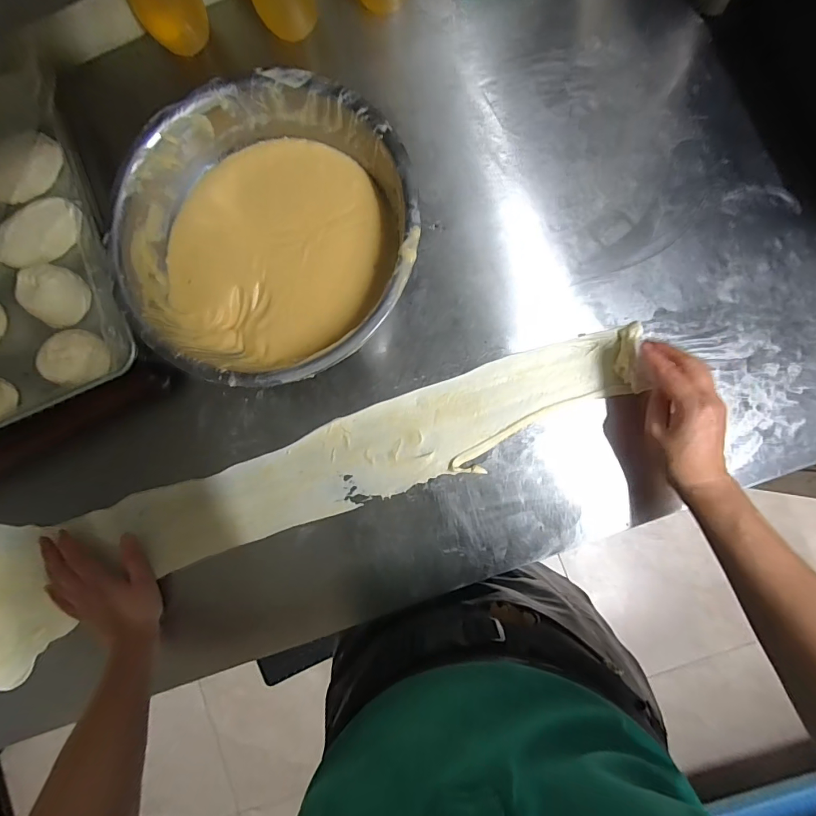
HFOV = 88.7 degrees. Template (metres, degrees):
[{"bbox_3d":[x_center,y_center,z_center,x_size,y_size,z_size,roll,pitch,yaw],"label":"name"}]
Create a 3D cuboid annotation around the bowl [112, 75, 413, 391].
[{"bbox_3d":[-0.146,-0.180,0.469,0.307,0.098,0.310,0,86,4],"label":"bowl"}]

